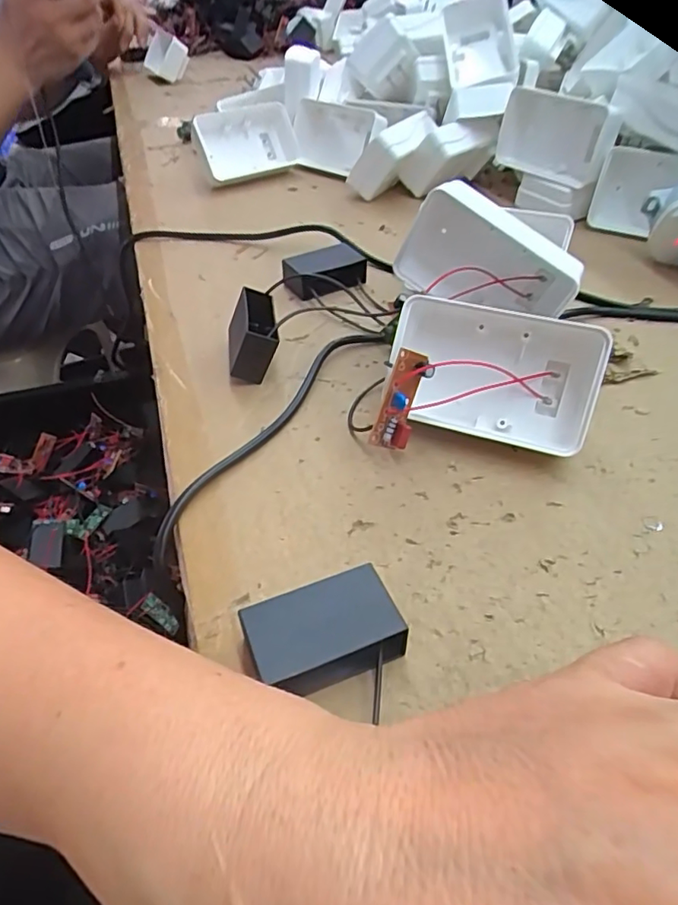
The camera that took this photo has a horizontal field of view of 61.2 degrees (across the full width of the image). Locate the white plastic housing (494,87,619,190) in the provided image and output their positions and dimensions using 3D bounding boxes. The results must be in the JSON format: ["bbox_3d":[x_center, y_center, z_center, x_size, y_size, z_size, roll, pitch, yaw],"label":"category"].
[{"bbox_3d":[0.164,-0.245,0.444,0.019,0.057,0.095,-8,38,-45],"label":"white plastic housing"}]

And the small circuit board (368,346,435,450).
[{"bbox_3d":[0.028,-0.022,0.257,0.016,0.044,0.010,23,14,24],"label":"small circuit board"}]

